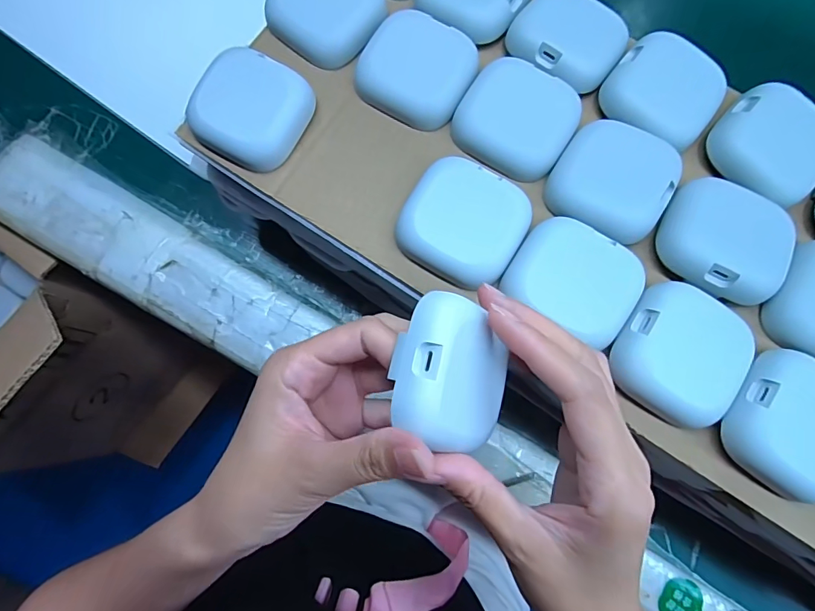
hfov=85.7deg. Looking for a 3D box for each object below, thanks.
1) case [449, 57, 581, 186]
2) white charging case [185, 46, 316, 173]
[{"bbox_3d":[0.065,-0.111,0.260,0.066,0.018,0.060,30,80,4],"label":"case"},{"bbox_3d":[-0.093,-0.118,0.260,0.061,0.019,0.061,32,81,5],"label":"white charging case"}]

